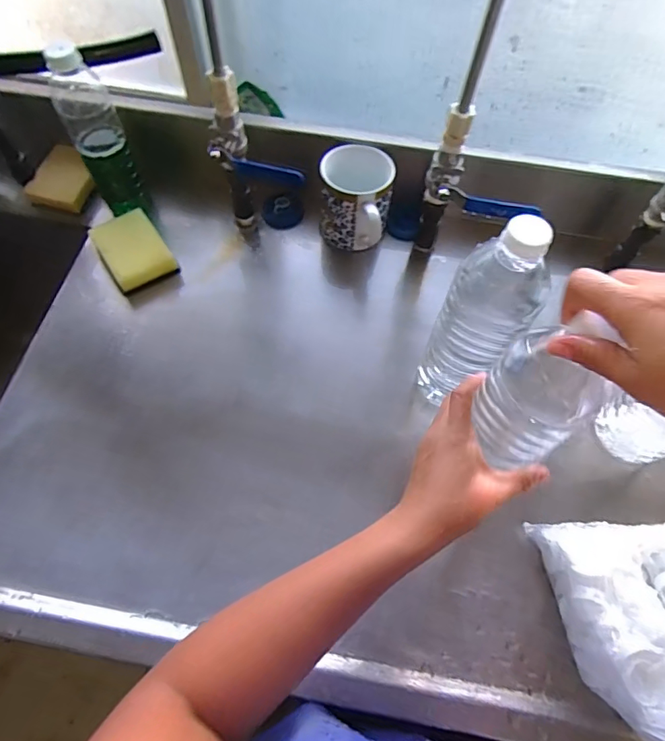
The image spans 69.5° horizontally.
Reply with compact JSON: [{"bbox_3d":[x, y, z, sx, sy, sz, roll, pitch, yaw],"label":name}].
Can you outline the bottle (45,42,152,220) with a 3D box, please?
[{"bbox_3d":[-0.279,-0.274,0.576,0.060,0.191,0.051,-12,65,-11],"label":"bottle"}]

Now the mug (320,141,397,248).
[{"bbox_3d":[0.027,-0.212,0.610,0.090,0.094,0.096,1,63,-2],"label":"mug"}]

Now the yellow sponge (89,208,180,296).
[{"bbox_3d":[-0.256,-0.151,0.617,0.078,0.038,0.100,-32,70,-18],"label":"yellow sponge"}]

